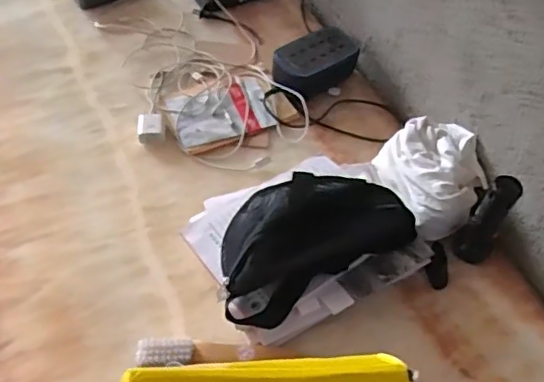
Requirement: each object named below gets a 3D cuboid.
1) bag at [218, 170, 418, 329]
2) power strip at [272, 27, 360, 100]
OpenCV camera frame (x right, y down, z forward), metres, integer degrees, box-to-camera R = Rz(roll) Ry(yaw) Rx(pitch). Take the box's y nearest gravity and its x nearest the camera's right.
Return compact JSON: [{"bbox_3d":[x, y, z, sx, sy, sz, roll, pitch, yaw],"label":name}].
[{"bbox_3d":[0.038,0.051,0.792,0.280,0.064,0.183,-26,61,-22],"label":"bag"},{"bbox_3d":[0.077,-0.230,1.033,0.149,0.056,0.091,-34,63,-25],"label":"power strip"}]

